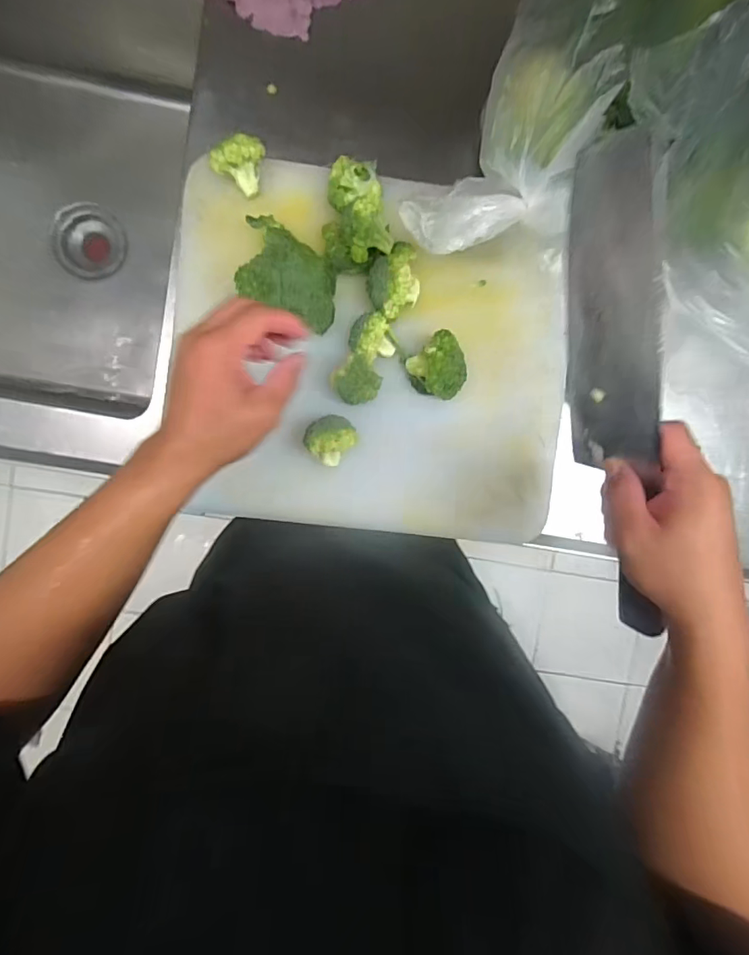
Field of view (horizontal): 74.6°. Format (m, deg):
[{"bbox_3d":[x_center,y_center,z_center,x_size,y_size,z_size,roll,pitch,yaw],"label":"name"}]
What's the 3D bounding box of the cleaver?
[{"bbox_3d":[0.162,-0.039,0.332,0.026,0.063,0.321,-15,112,-2],"label":"cleaver"}]

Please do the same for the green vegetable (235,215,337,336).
[{"bbox_3d":[-0.075,-0.187,0.437,0.079,0.072,0.094,4,95,-4],"label":"green vegetable"}]

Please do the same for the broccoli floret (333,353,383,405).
[{"bbox_3d":[-0.016,-0.091,0.467,0.040,0.049,0.040,0,96,-4],"label":"broccoli floret"}]

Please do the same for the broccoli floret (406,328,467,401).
[{"bbox_3d":[0.063,-0.104,0.476,0.053,0.037,0.054,0,96,-4],"label":"broccoli floret"}]

